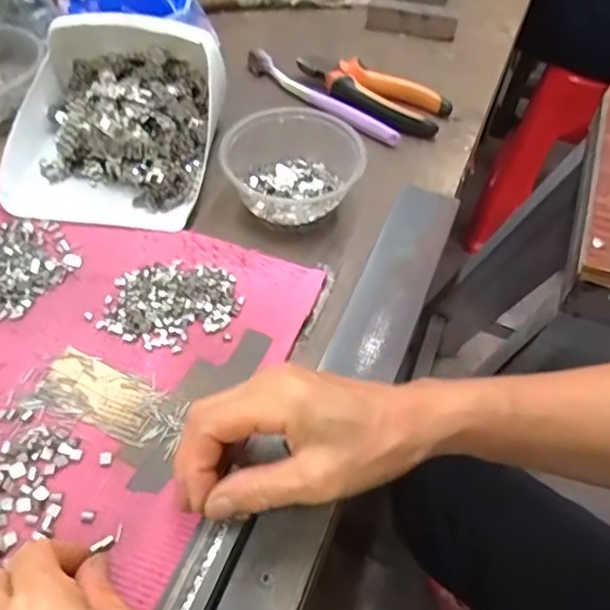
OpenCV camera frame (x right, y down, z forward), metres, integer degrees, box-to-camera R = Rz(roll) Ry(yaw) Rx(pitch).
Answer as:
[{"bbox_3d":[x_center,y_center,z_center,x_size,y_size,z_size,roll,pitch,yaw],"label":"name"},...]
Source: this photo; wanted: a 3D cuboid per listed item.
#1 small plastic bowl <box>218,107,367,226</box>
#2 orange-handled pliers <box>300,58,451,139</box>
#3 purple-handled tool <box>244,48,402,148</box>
[{"bbox_3d":[-0.007,-0.109,0.466,0.098,0.052,0.091,1,52,-1],"label":"small plastic bowl"},{"bbox_3d":[0.059,-0.198,0.561,0.146,0.018,0.063,26,56,17],"label":"orange-handled pliers"},{"bbox_3d":[0.011,-0.194,0.562,0.178,0.024,0.017,37,60,23],"label":"purple-handled tool"}]

